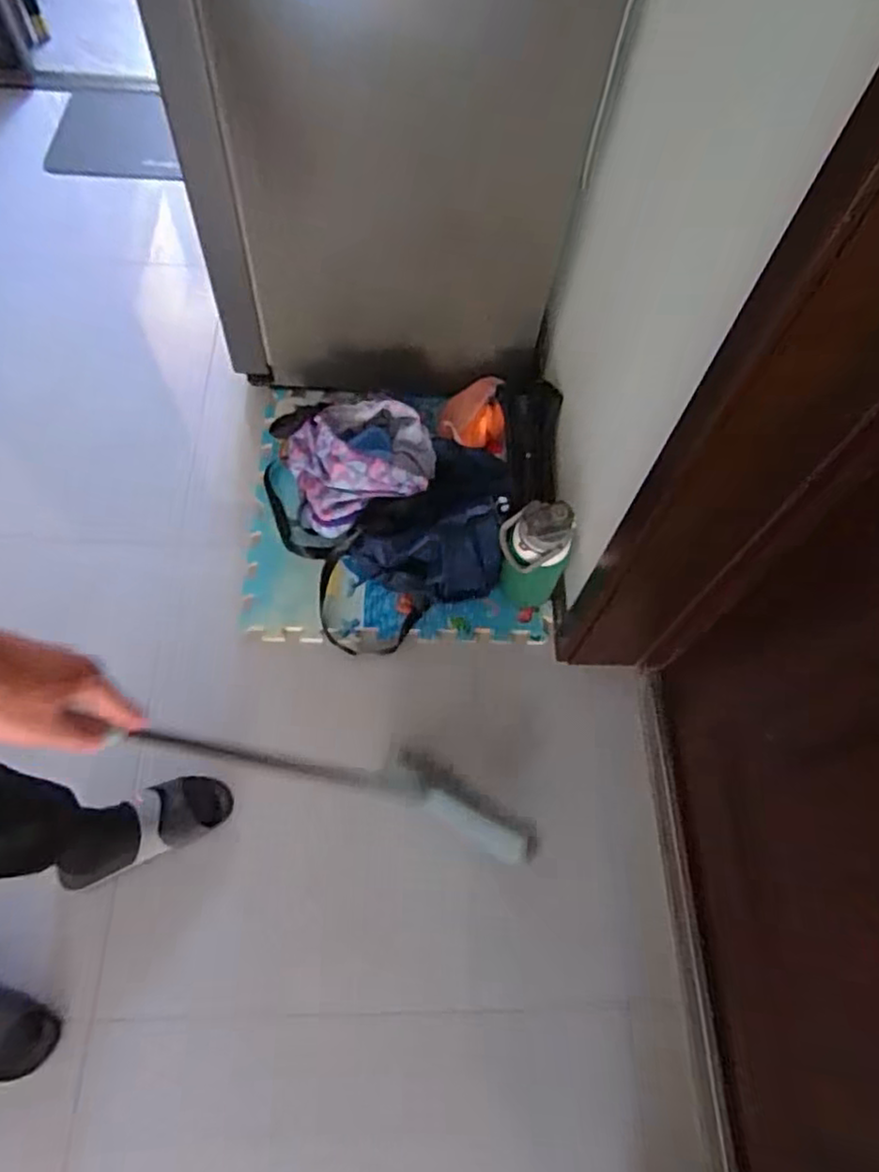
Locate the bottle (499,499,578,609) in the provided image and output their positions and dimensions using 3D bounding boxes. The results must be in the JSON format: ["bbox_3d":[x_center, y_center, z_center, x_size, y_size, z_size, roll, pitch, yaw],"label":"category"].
[{"bbox_3d":[0.163,-0.054,1.206,0.126,0.239,0.094,22,63,8],"label":"bottle"}]

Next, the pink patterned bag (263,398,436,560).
[{"bbox_3d":[-0.194,-0.254,1.337,0.316,0.162,0.311,-24,66,-15],"label":"pink patterned bag"}]

